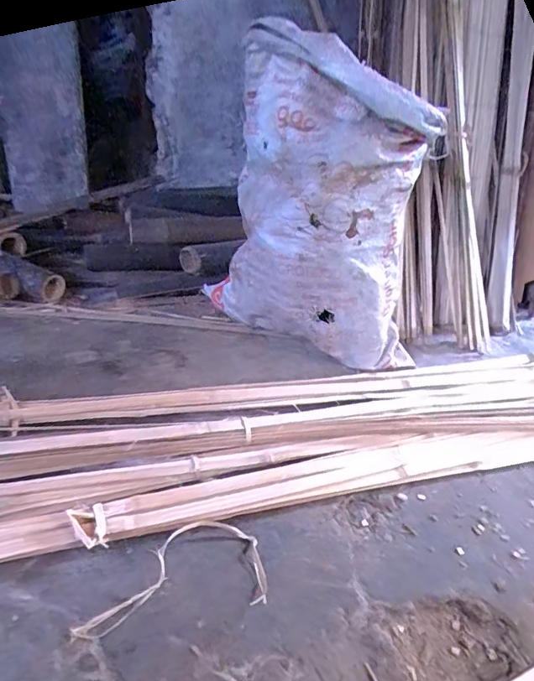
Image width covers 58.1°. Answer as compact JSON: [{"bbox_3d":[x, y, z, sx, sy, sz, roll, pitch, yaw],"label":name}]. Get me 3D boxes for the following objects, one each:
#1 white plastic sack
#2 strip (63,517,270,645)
[{"bbox_3d":[0.097,-0.253,0.996,0.480,0.591,0.181,12,32,10],"label":"white plastic sack"},{"bbox_3d":[-0.124,0.306,0.641,0.245,0.027,0.140,-2,32,-13],"label":"strip"}]

